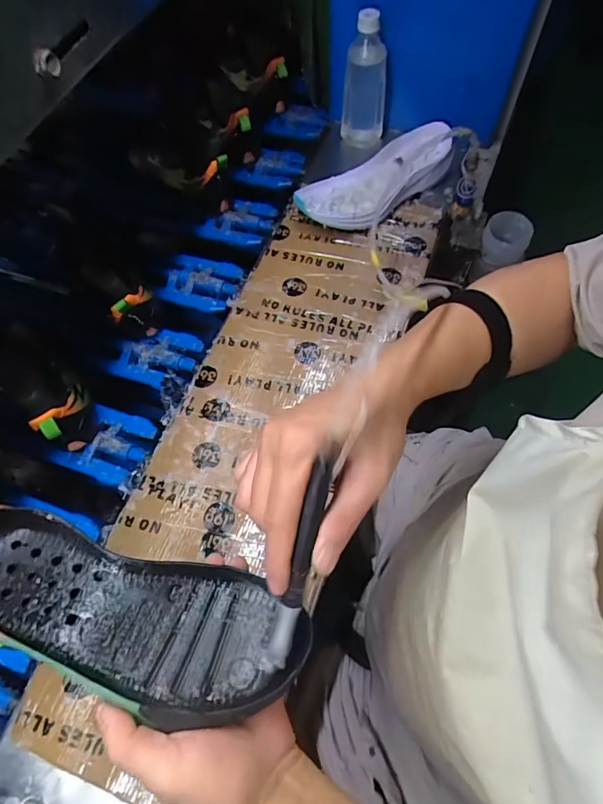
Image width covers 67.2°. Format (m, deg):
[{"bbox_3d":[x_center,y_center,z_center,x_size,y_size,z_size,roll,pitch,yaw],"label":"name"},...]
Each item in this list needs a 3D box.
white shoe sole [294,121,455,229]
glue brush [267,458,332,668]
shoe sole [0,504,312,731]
[{"bbox_3d":[0.117,-0.337,0.676,0.273,0.065,0.102,-32,66,-11],"label":"white shoe sole"},{"bbox_3d":[-0.001,0.094,0.261,0.012,0.012,0.131,15,106,8],"label":"glue brush"},{"bbox_3d":[-0.120,0.135,0.297,0.241,0.043,0.087,18,66,4],"label":"shoe sole"}]

